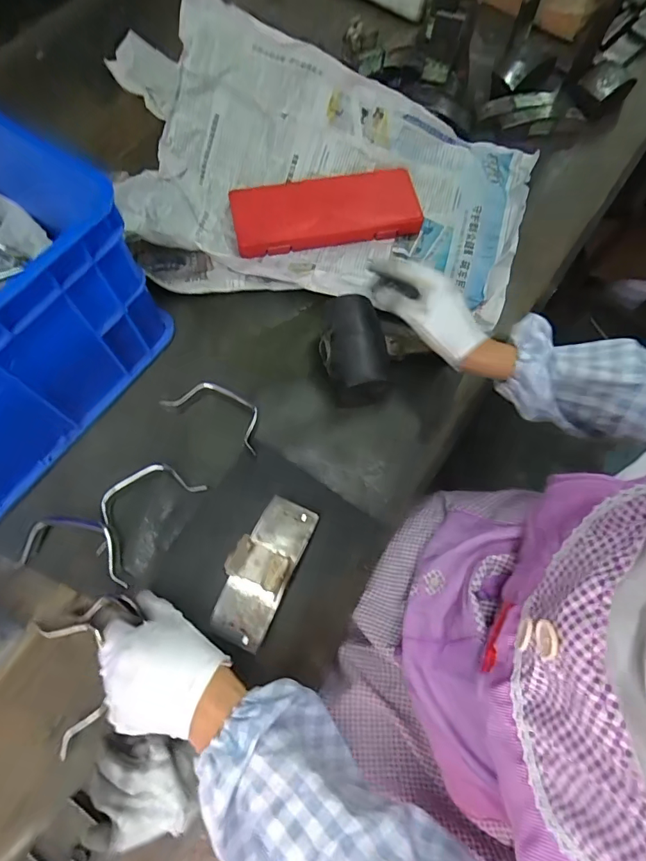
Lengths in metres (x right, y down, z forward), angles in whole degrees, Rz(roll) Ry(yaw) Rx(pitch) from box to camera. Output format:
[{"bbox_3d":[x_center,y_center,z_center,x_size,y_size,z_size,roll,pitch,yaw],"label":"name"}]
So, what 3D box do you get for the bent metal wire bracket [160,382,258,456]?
[{"bbox_3d":[-0.117,-0.025,0.519,0.119,0.011,0.055,27,57,4],"label":"bent metal wire bracket"}]

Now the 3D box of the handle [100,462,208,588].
[{"bbox_3d":[-0.194,0.085,0.473,0.080,0.025,0.125,36,73,11],"label":"handle"}]

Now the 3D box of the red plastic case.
[{"bbox_3d":[0.007,-0.305,0.623,0.253,0.039,0.098,-12,71,-6],"label":"red plastic case"}]

